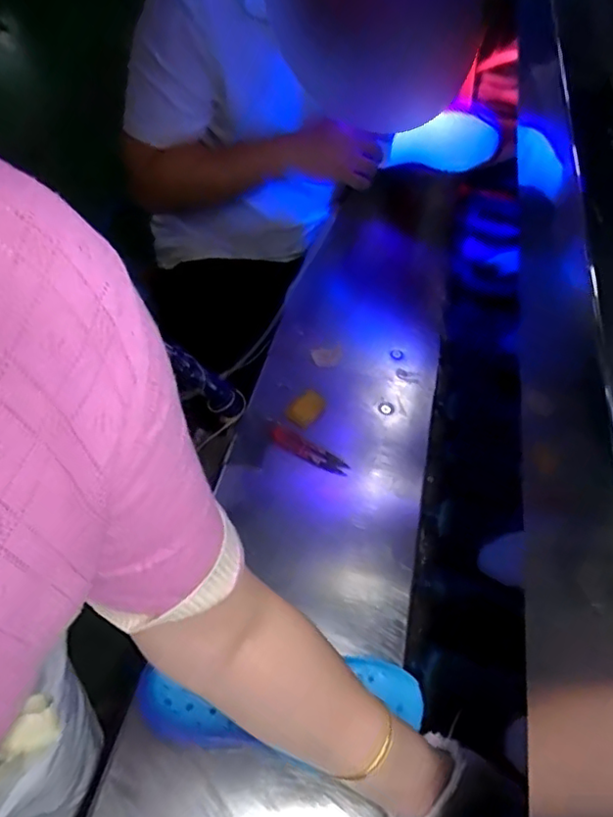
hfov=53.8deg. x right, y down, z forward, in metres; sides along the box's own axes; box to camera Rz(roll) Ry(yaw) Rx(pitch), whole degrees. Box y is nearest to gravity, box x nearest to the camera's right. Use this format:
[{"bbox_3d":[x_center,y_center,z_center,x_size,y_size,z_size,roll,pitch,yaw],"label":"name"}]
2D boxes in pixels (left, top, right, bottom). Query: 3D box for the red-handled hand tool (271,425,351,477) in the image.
[{"bbox_3d":[0.004,0.053,0.742,0.103,0.012,0.028,29,57,12],"label":"red-handled hand tool"}]

